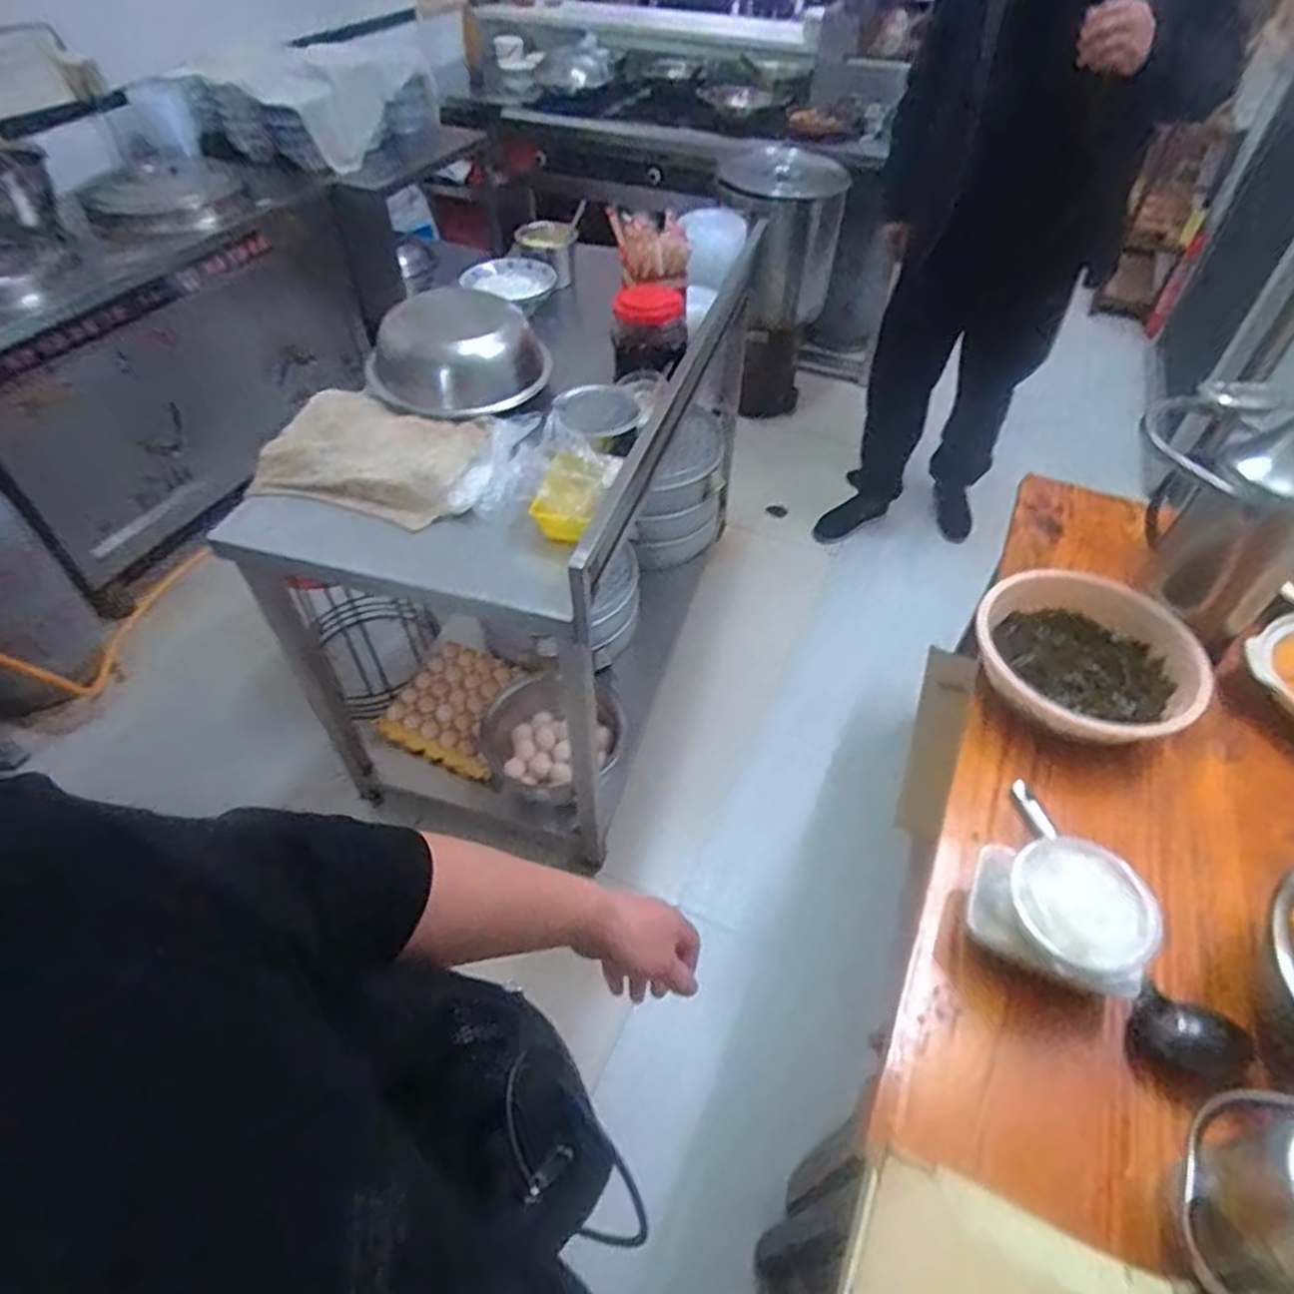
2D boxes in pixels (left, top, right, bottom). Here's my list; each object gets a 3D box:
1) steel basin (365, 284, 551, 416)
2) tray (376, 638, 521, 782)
[{"bbox_3d":[-0.340,-0.529,1.345,0.308,0.136,0.268,-14,50,-13],"label":"steel basin"},{"bbox_3d":[-0.417,0.135,1.716,0.306,0.072,0.291,20,52,16],"label":"tray"}]

